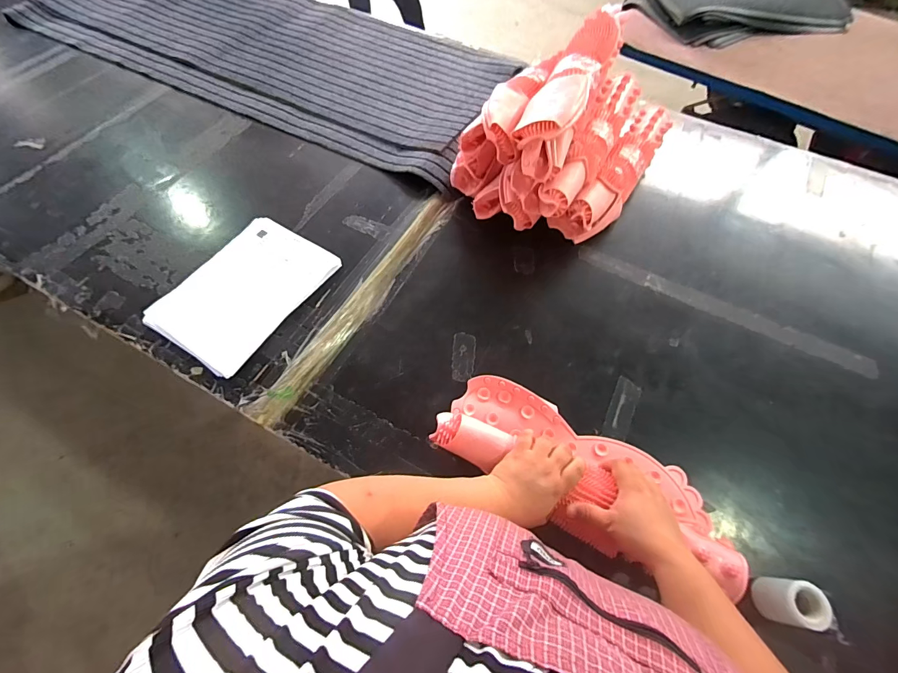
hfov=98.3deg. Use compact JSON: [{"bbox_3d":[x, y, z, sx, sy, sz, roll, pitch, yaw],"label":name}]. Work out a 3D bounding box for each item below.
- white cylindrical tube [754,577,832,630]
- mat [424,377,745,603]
[{"bbox_3d":[0.434,0.336,0.493,0.047,0.065,0.049,1,61,-2],"label":"white cylindrical tube"},{"bbox_3d":[0.189,0.194,0.563,0.416,0.083,0.171,26,63,9],"label":"mat"}]

